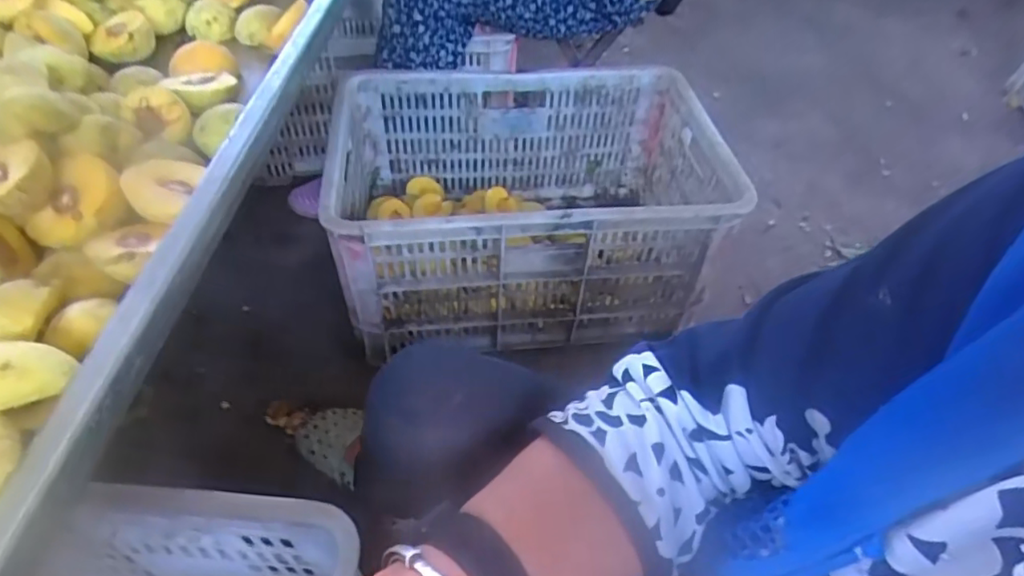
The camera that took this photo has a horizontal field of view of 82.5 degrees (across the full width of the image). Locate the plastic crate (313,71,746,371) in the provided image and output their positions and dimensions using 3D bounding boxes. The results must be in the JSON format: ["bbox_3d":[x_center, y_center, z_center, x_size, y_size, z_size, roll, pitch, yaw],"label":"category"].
[{"bbox_3d":[0.016,-0.126,0.871,0.513,0.254,0.330,-2,49,-6],"label":"plastic crate"}]

